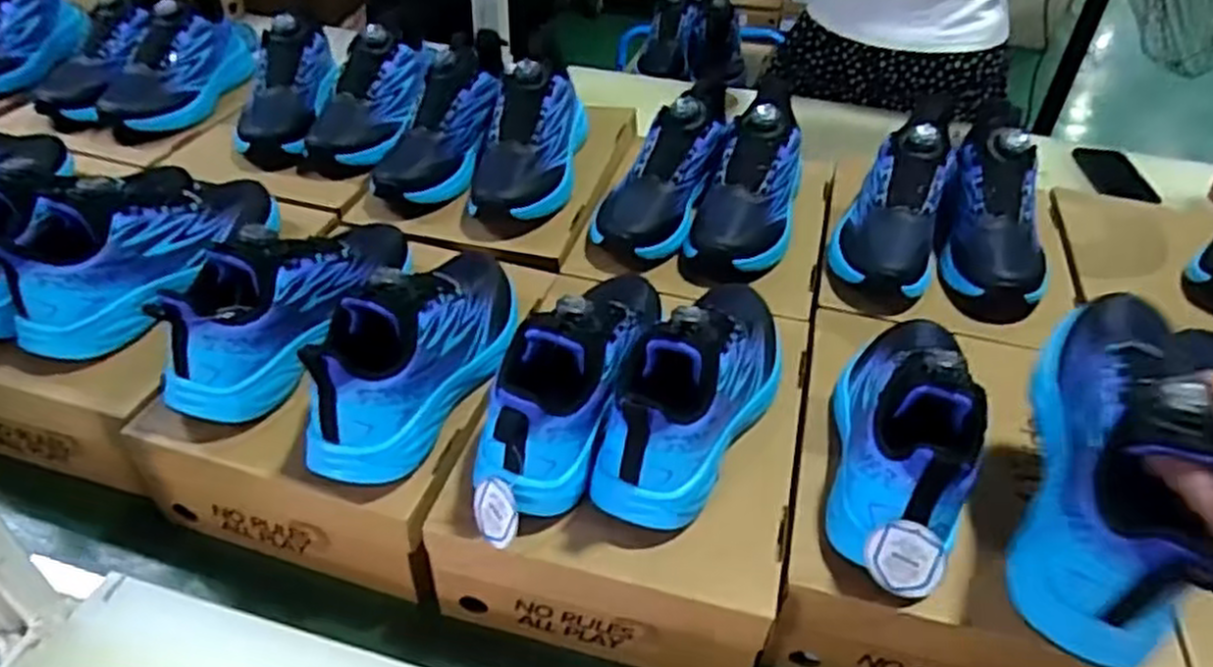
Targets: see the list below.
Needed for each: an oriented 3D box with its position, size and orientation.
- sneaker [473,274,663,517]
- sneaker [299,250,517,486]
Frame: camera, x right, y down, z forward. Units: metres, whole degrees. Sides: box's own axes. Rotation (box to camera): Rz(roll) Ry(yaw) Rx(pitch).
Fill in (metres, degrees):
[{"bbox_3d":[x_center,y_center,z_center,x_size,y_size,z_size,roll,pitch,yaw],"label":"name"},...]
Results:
[{"bbox_3d":[-0.021,0.015,0.611,0.076,0.115,0.247,11,35,14],"label":"sneaker"},{"bbox_3d":[-0.147,-0.002,0.628,0.086,0.121,0.270,11,35,14],"label":"sneaker"}]

